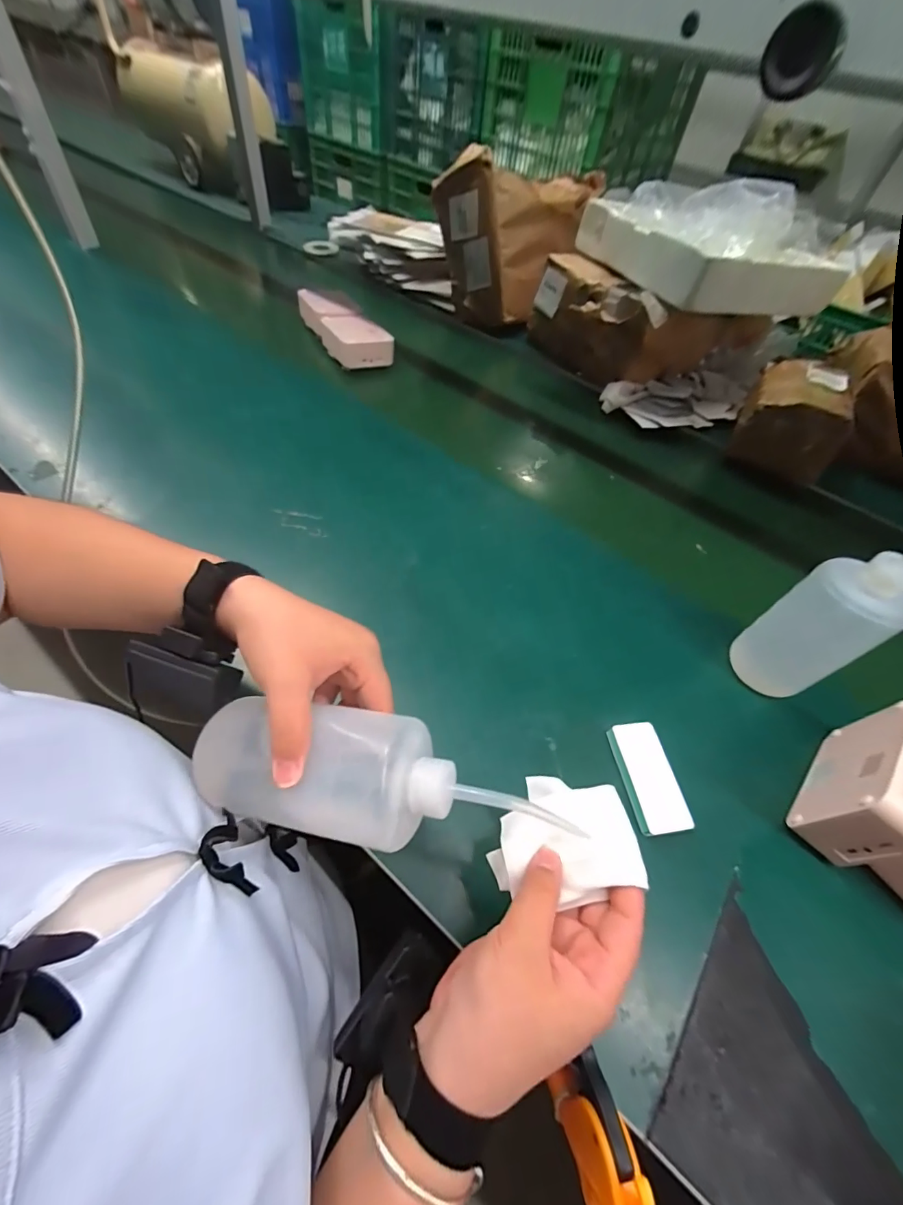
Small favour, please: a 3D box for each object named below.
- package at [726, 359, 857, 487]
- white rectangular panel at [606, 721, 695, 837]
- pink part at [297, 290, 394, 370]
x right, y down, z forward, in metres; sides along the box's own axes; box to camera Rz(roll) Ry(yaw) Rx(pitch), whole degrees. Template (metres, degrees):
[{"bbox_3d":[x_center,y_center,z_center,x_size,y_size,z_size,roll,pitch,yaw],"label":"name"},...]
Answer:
[{"bbox_3d":[0.566,-0.310,0.730,0.138,0.102,0.183,29,54,15],"label":"package"},{"bbox_3d":[0.176,0.156,0.395,0.044,0.019,0.091,-3,53,-10],"label":"white rectangular panel"},{"bbox_3d":[-0.209,-0.533,0.849,0.098,0.048,0.256,-23,59,-23],"label":"pink part"}]

